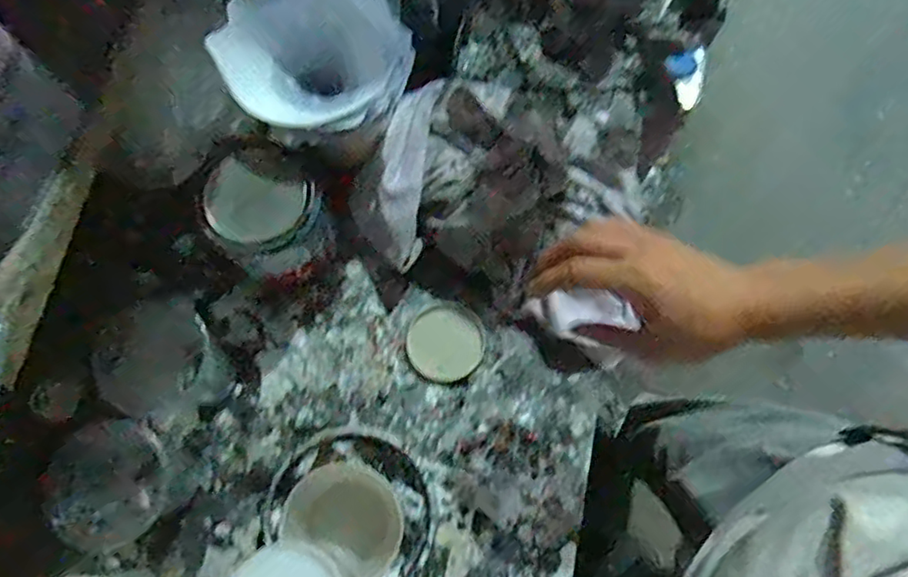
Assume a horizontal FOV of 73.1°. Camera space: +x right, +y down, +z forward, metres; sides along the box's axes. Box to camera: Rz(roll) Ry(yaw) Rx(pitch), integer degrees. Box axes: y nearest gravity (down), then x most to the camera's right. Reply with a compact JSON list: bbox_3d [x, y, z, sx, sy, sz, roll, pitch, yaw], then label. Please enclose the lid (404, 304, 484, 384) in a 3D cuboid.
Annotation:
[{"bbox_3d":[-0.008,0.058,0.650,0.079,0.009,0.077,0,75,0],"label":"lid"}]

